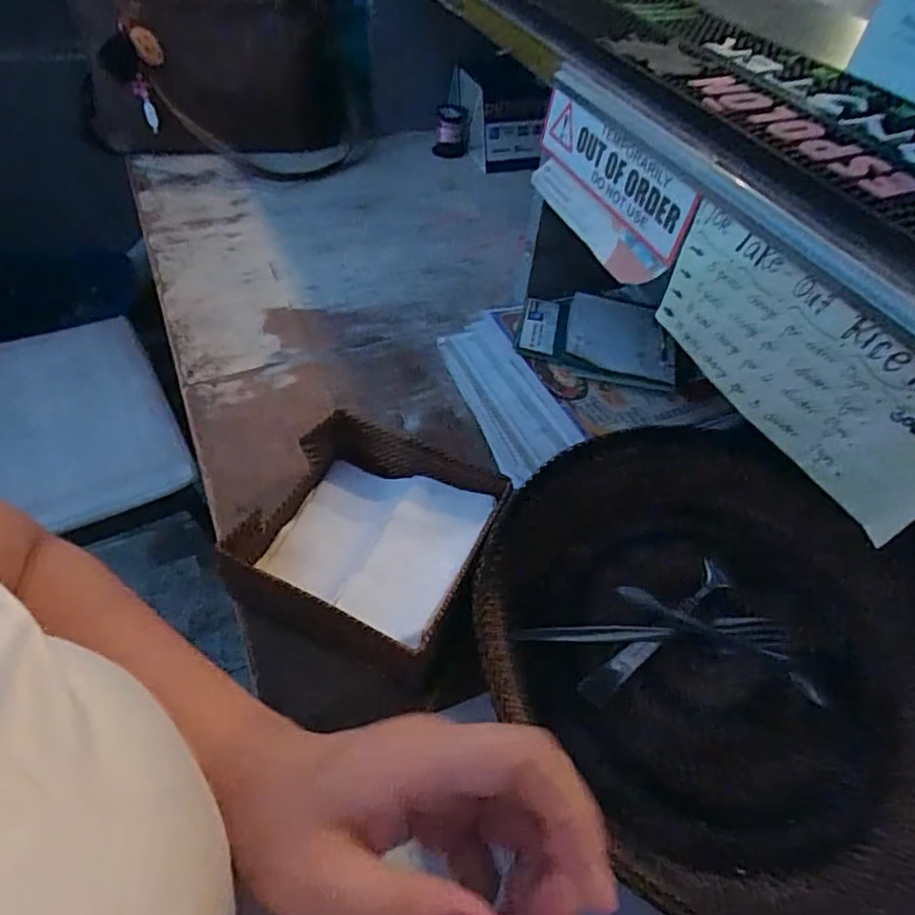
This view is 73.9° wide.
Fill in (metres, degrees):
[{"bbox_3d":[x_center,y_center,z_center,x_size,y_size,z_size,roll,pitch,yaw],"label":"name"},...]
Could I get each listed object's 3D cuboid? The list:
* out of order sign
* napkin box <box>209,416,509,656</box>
[{"bbox_3d":[0.111,-0.204,0.467,0.020,0.079,0.175,-19,55,-20],"label":"out of order sign"},{"bbox_3d":[-0.059,0.050,0.443,0.156,0.058,0.157,22,52,13],"label":"napkin box"}]

